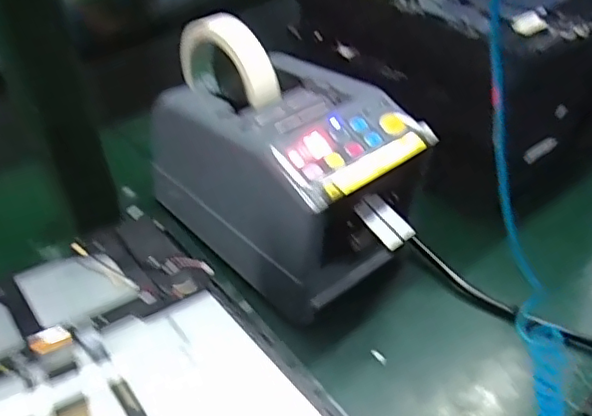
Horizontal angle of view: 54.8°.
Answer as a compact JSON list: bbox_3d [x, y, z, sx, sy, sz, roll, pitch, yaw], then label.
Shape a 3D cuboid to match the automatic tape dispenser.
[{"bbox_3d":[-0.011,-0.028,0.411,0.115,0.156,0.216,-31,48,-29],"label":"automatic tape dispenser"}]

